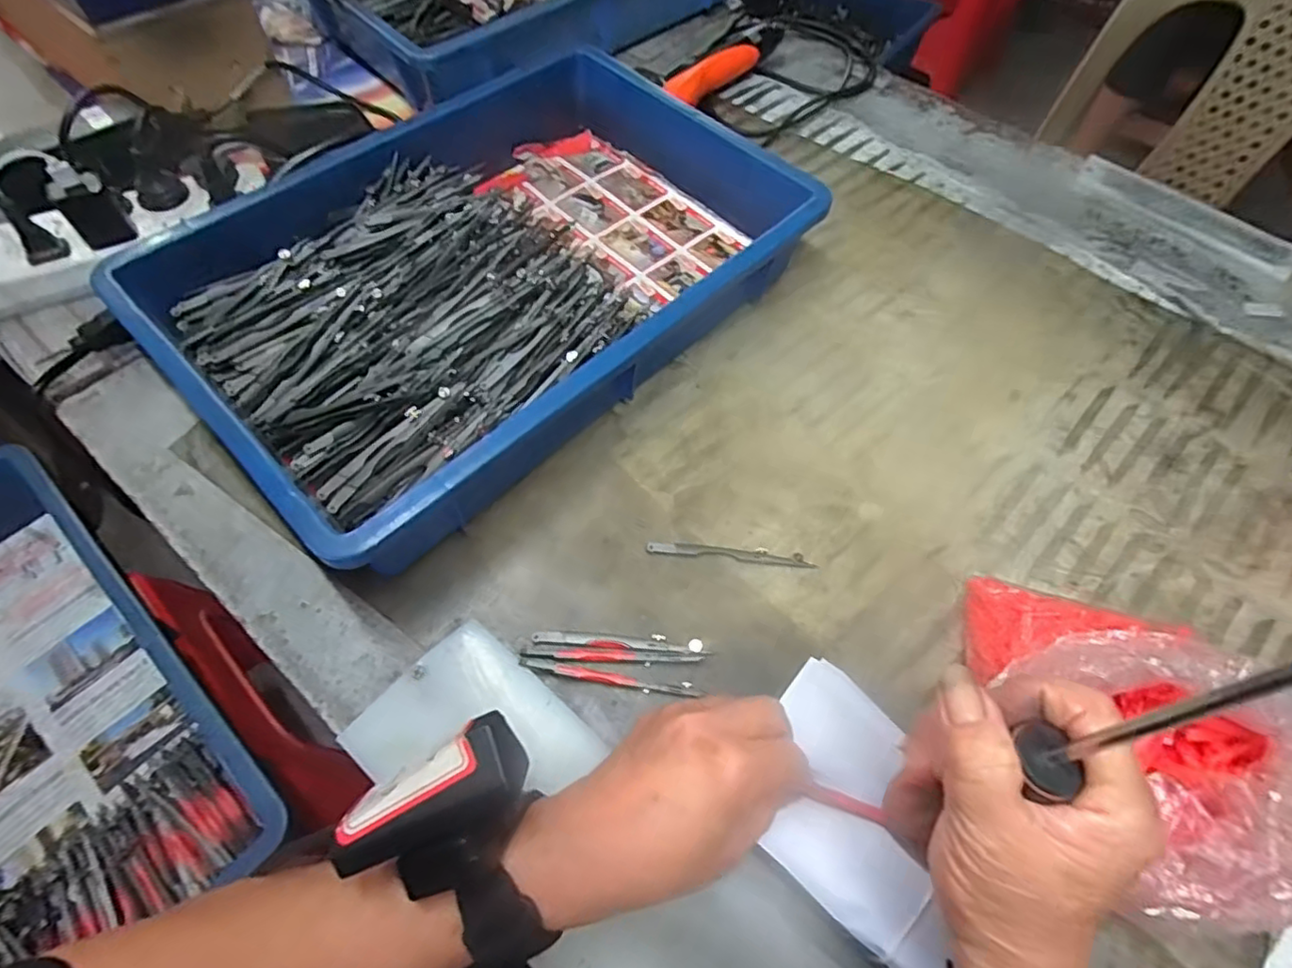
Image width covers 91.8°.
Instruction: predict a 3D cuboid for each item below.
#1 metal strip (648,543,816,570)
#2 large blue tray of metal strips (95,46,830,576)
[{"bbox_3d":[0.055,0.045,0.405,0.107,0.006,0.010,7,62,-1],"label":"metal strip"},{"bbox_3d":[-0.112,-0.158,0.462,0.284,0.076,0.414,41,67,17],"label":"large blue tray of metal strips"}]

